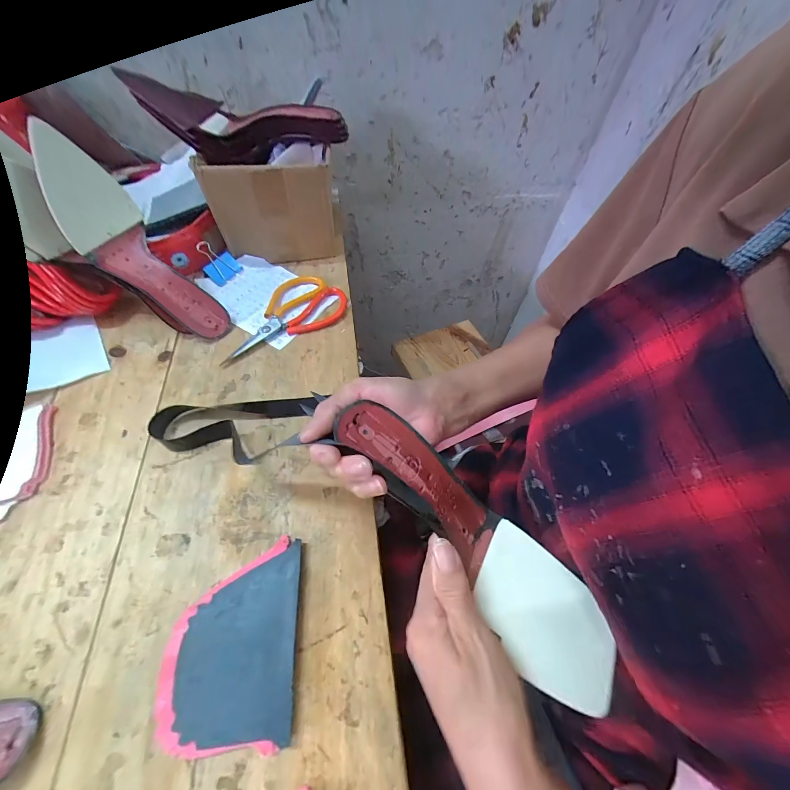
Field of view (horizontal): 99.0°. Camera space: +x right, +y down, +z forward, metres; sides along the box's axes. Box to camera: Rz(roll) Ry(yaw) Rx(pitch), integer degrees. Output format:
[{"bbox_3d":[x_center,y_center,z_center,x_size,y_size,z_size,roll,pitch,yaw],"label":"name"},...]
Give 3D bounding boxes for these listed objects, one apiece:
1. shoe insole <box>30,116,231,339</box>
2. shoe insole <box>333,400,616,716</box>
[{"bbox_3d":[-0.322,-0.176,0.422,0.265,0.060,0.084,51,60,-19],"label":"shoe insole"},{"bbox_3d":[0.048,0.099,0.253,0.076,0.054,0.237,-40,82,-25],"label":"shoe insole"}]

